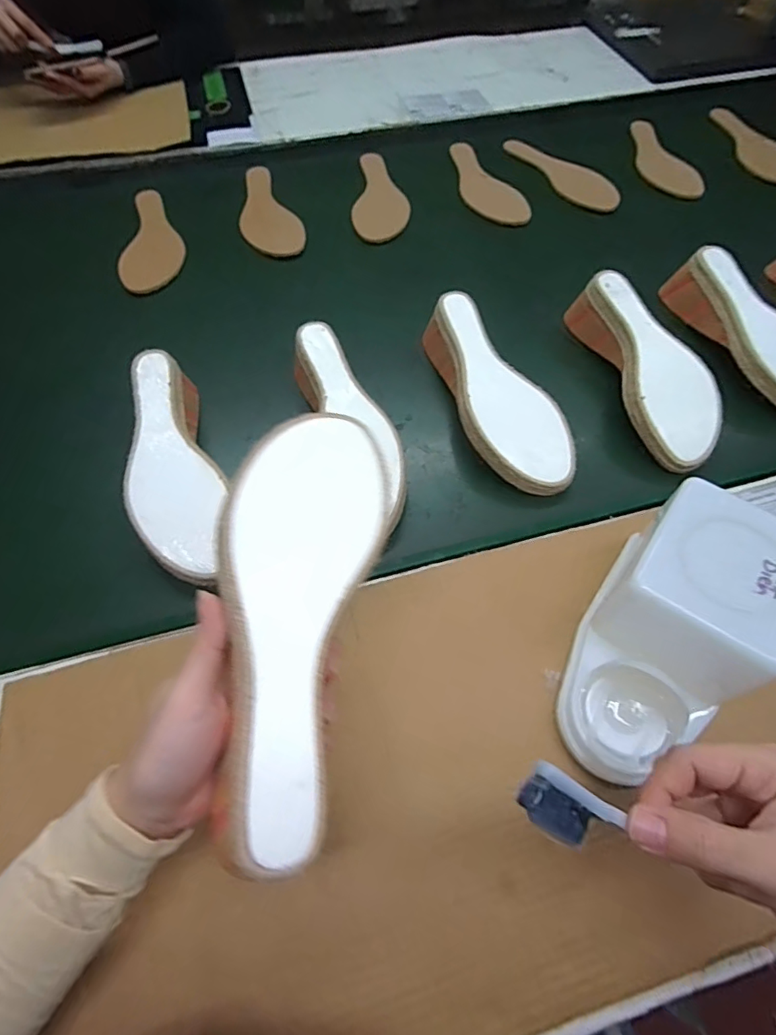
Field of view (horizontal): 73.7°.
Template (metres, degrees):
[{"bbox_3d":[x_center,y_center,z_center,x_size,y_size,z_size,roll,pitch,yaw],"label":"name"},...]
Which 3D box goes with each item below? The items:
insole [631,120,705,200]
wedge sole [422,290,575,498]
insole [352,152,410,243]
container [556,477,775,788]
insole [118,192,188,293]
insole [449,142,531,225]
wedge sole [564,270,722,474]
[{"bbox_3d":[0.428,-0.570,0.826,0.074,0.005,0.211,-16,63,0],"label":"insole"},{"bbox_3d":[0.109,-0.129,0.531,0.087,0.077,0.230,-15,59,-9],"label":"wedge sole"},{"bbox_3d":[-0.008,-0.480,0.772,0.079,0.005,0.221,4,61,0],"label":"insole"},{"bbox_3d":[0.187,0.081,0.351,0.105,0.106,0.183,34,64,20],"label":"container"},{"bbox_3d":[-0.320,-0.385,0.714,0.078,0.005,0.225,-3,60,-7],"label":"insole"},{"bbox_3d":[0.137,-0.508,0.787,0.079,0.006,0.222,-21,64,-13],"label":"insole"},{"bbox_3d":[0.276,-0.160,0.548,0.090,0.072,0.242,-8,58,-4],"label":"wedge sole"}]

